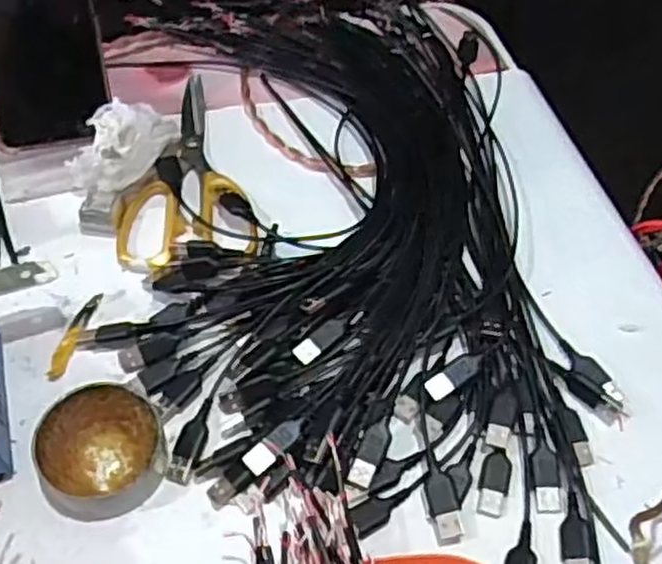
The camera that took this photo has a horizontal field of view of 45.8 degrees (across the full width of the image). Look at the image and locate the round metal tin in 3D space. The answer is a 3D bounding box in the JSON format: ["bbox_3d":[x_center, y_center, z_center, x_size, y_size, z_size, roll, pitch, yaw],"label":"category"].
[{"bbox_3d":[-0.120,0.088,0.411,0.062,0.020,0.066,2,56,-2],"label":"round metal tin"}]

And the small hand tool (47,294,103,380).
[{"bbox_3d":[-0.153,0.031,0.466,0.010,0.005,0.062,14,56,6],"label":"small hand tool"}]

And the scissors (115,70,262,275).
[{"bbox_3d":[-0.101,-0.083,0.539,0.087,0.011,0.174,-5,57,-7],"label":"scissors"}]

